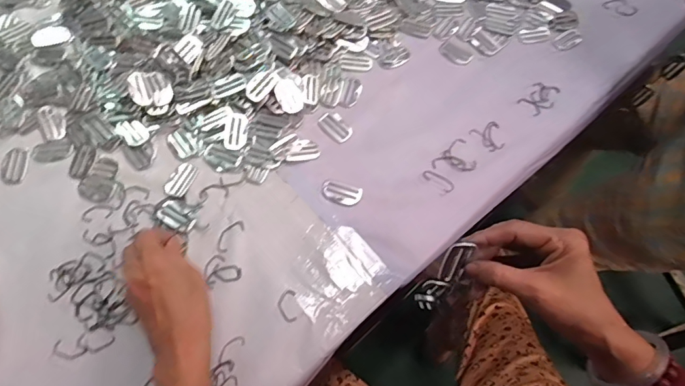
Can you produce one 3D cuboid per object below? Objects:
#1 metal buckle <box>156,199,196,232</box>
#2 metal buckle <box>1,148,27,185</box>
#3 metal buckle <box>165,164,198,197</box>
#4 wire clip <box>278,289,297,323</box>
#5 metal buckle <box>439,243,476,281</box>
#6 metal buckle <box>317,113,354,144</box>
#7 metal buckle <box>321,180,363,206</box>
[{"bbox_3d":[-0.196,0.028,0.540,0.048,0.004,0.026,33,70,12],"label":"metal buckle"},{"bbox_3d":[-0.401,-0.033,0.557,0.027,0.004,0.045,-4,67,-3],"label":"metal buckle"},{"bbox_3d":[-0.197,-0.017,0.559,0.030,0.004,0.045,23,68,9],"label":"metal buckle"},{"bbox_3d":[-0.061,0.124,0.502,0.020,0.004,0.035,-2,66,-2],"label":"wire clip"},{"bbox_3d":[0.093,0.054,0.371,0.019,0.040,0.009,20,35,7],"label":"metal buckle"},{"bbox_3d":[-0.009,-0.086,0.596,0.031,0.004,0.046,-41,73,-17],"label":"metal buckle"},{"bbox_3d":[-0.002,-0.001,0.557,0.050,0.004,0.027,18,67,6],"label":"metal buckle"}]

